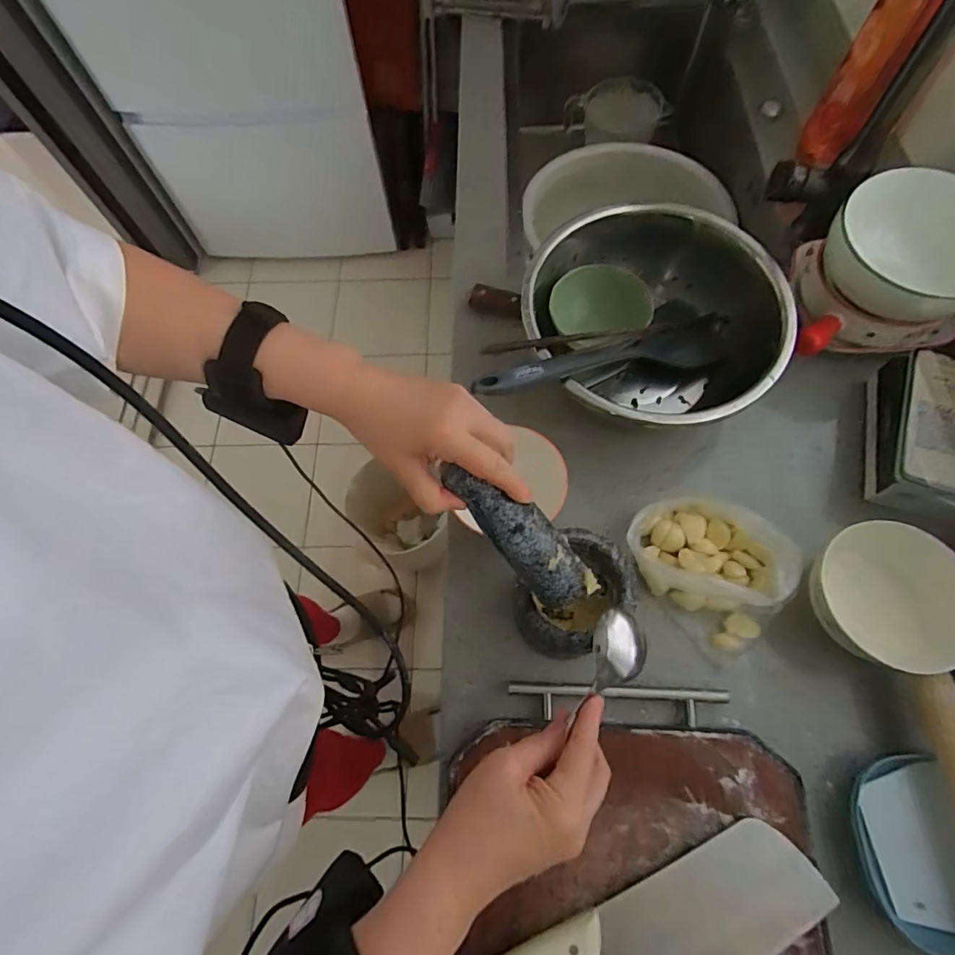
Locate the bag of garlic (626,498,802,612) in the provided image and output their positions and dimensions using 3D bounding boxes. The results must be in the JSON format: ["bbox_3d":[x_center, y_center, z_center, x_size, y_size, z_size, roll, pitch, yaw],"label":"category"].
[{"bbox_3d":[0.228,0.074,0.502,0.157,0.053,0.104,20,70,11],"label":"bag of garlic"}]

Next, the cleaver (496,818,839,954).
[{"bbox_3d":[0.124,0.355,0.381,0.287,0.021,0.080,-23,68,-7],"label":"cleaver"}]

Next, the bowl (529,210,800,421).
[{"bbox_3d":[0.187,-0.160,0.573,0.258,0.120,0.264,-1,67,3],"label":"bowl"}]

